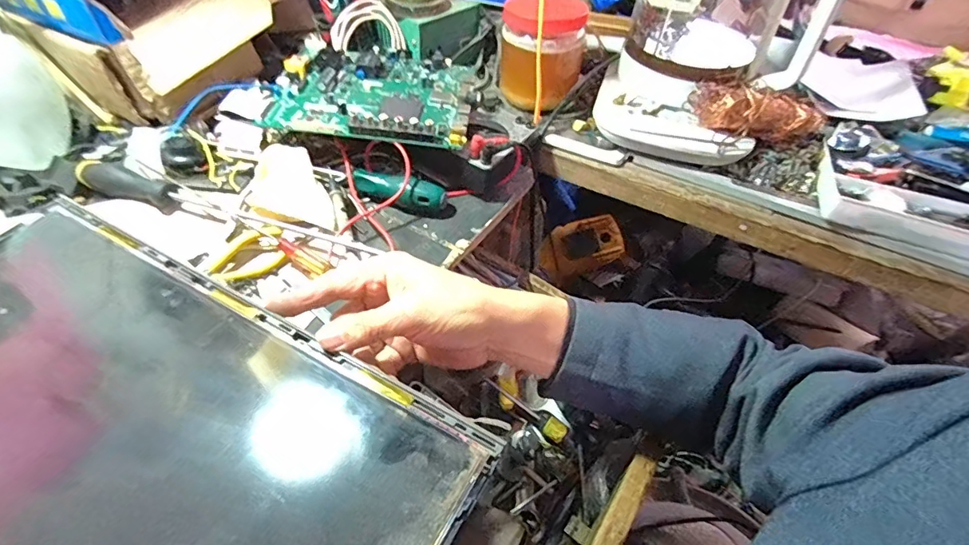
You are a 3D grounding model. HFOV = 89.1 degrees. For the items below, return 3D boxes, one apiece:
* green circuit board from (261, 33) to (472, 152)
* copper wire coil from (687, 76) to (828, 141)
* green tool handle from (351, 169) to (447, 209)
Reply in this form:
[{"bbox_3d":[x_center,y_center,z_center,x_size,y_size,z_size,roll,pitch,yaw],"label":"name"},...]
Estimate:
[{"bbox_3d":[-0.111,-0.195,0.515,0.192,0.018,0.172,6,49,-2],"label":"green circuit board"},{"bbox_3d":[0.280,-0.168,0.509,0.132,0.044,0.045,6,47,1],"label":"copper wire coil"},{"bbox_3d":[-0.084,-0.080,0.480,0.090,0.022,0.026,16,49,13],"label":"green tool handle"}]

